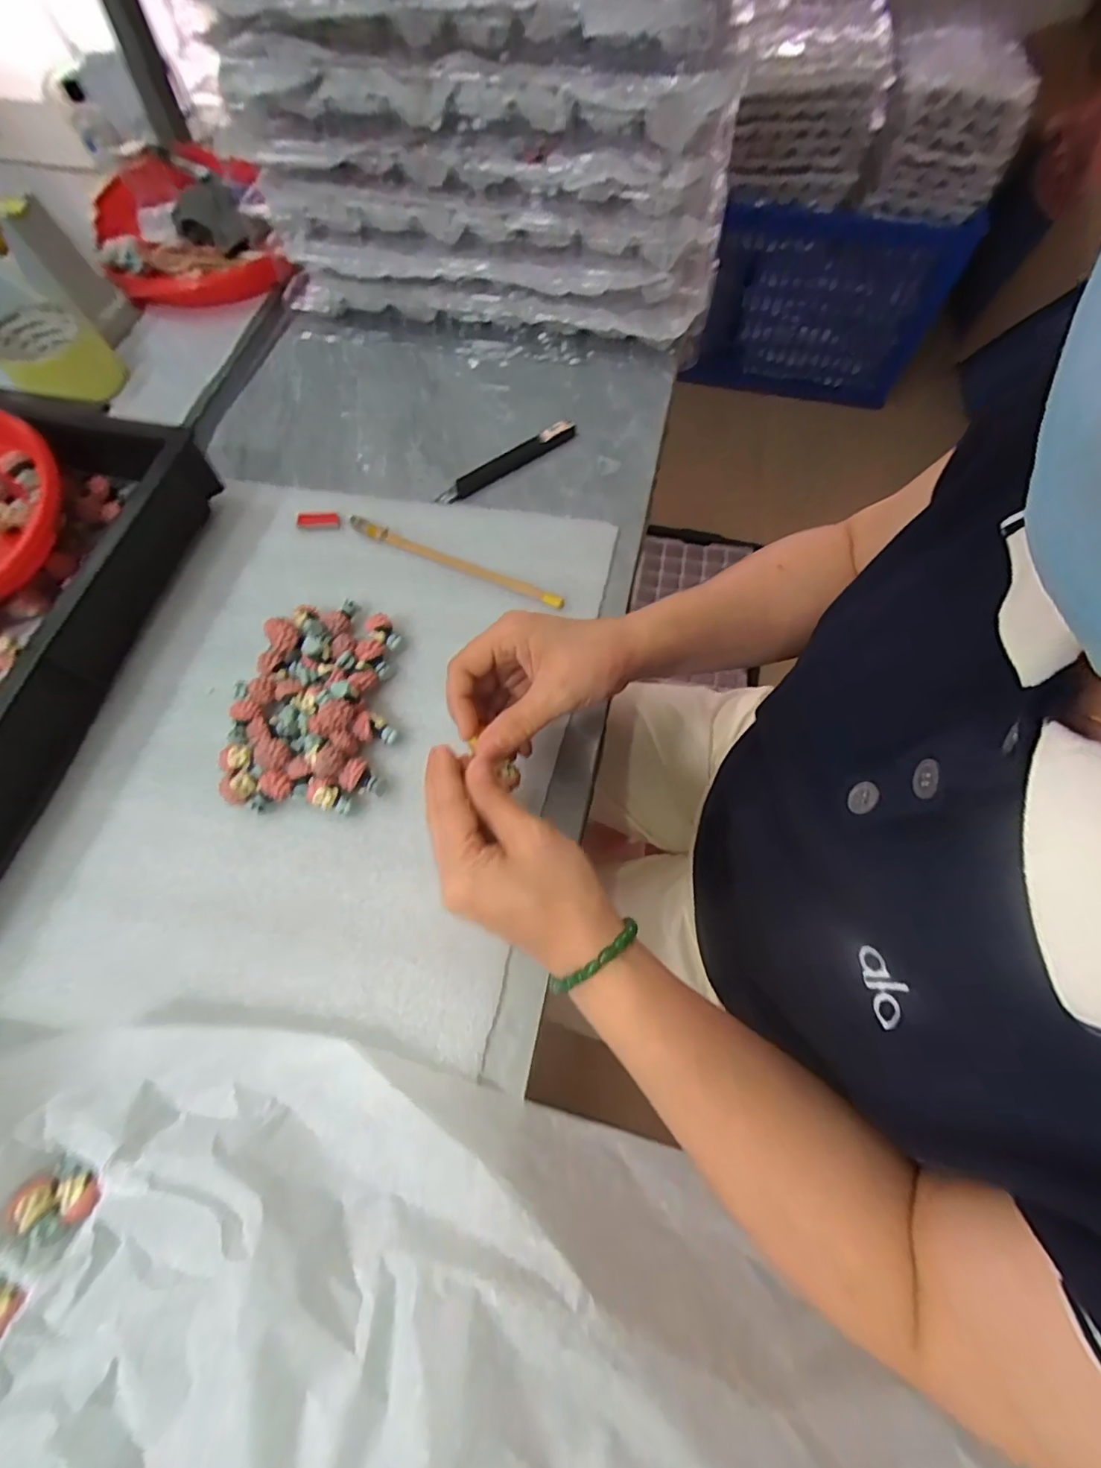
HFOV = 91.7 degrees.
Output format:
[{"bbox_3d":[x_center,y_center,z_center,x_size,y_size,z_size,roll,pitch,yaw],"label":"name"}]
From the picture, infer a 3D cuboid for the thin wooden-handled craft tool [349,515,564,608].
[{"bbox_3d":[-0.074,-0.132,0.407,0.180,0.011,0.014,25,66,4],"label":"thin wooden-handled craft tool"}]

